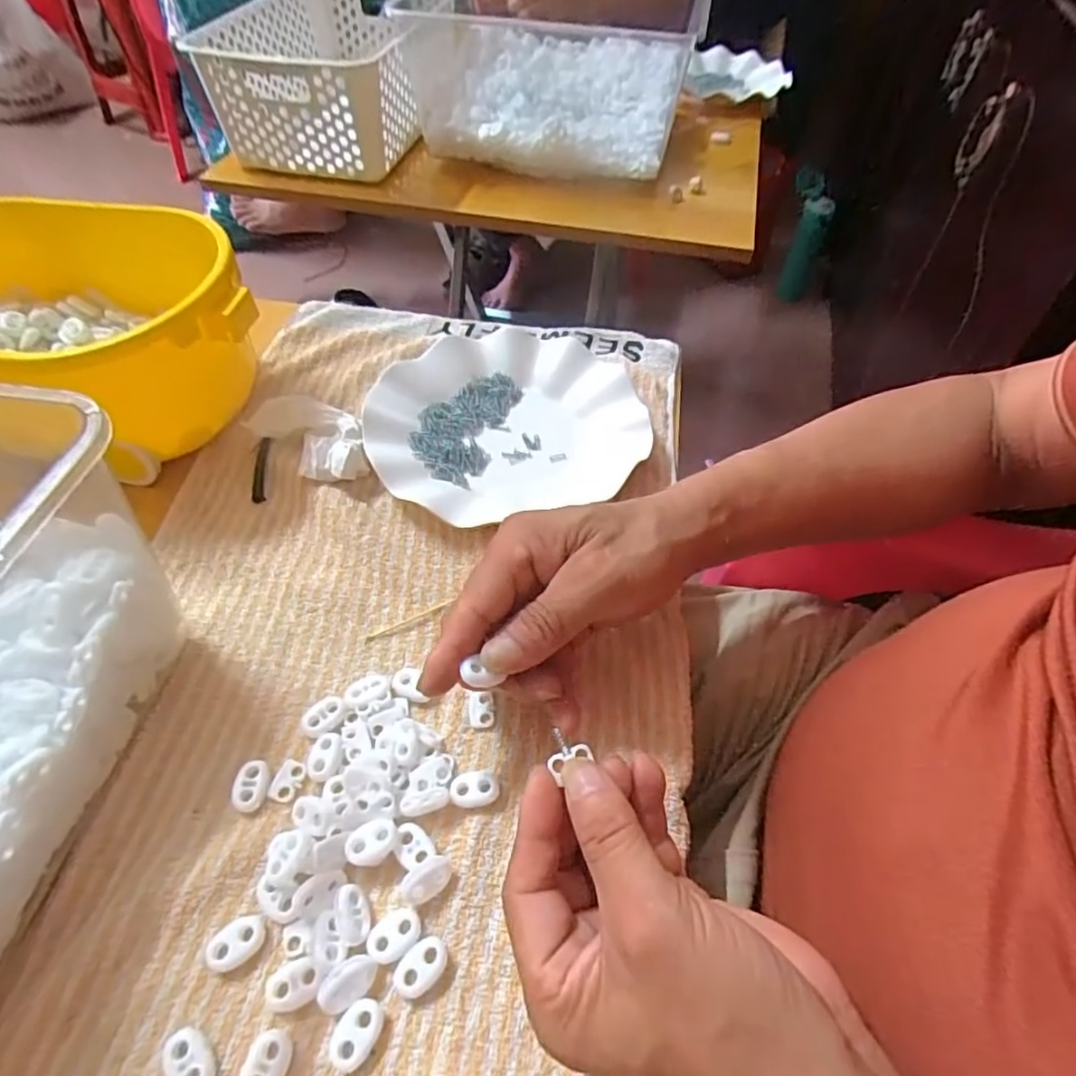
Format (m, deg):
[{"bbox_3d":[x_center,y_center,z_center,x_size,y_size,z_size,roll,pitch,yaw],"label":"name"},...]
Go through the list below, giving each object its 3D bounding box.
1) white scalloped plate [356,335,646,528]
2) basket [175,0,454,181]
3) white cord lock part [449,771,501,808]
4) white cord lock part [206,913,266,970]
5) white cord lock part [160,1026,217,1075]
[{"bbox_3d":[-0.024,-0.087,0.438,0.181,0.027,0.165,0,52,-1],"label":"white scalloped plate"},{"bbox_3d":[-0.227,-0.537,0.720,0.207,0.110,0.325,8,52,5],"label":"basket"},{"bbox_3d":[-0.029,0.116,0.288,0.023,0.004,0.015,-6,52,-6],"label":"white cord lock part"},{"bbox_3d":[-0.121,0.163,0.252,0.023,0.005,0.015,-32,59,-23],"label":"white cord lock part"},{"bbox_3d":[-0.129,0.192,0.229,0.015,0.004,0.023,-37,61,-26],"label":"white cord lock part"}]

